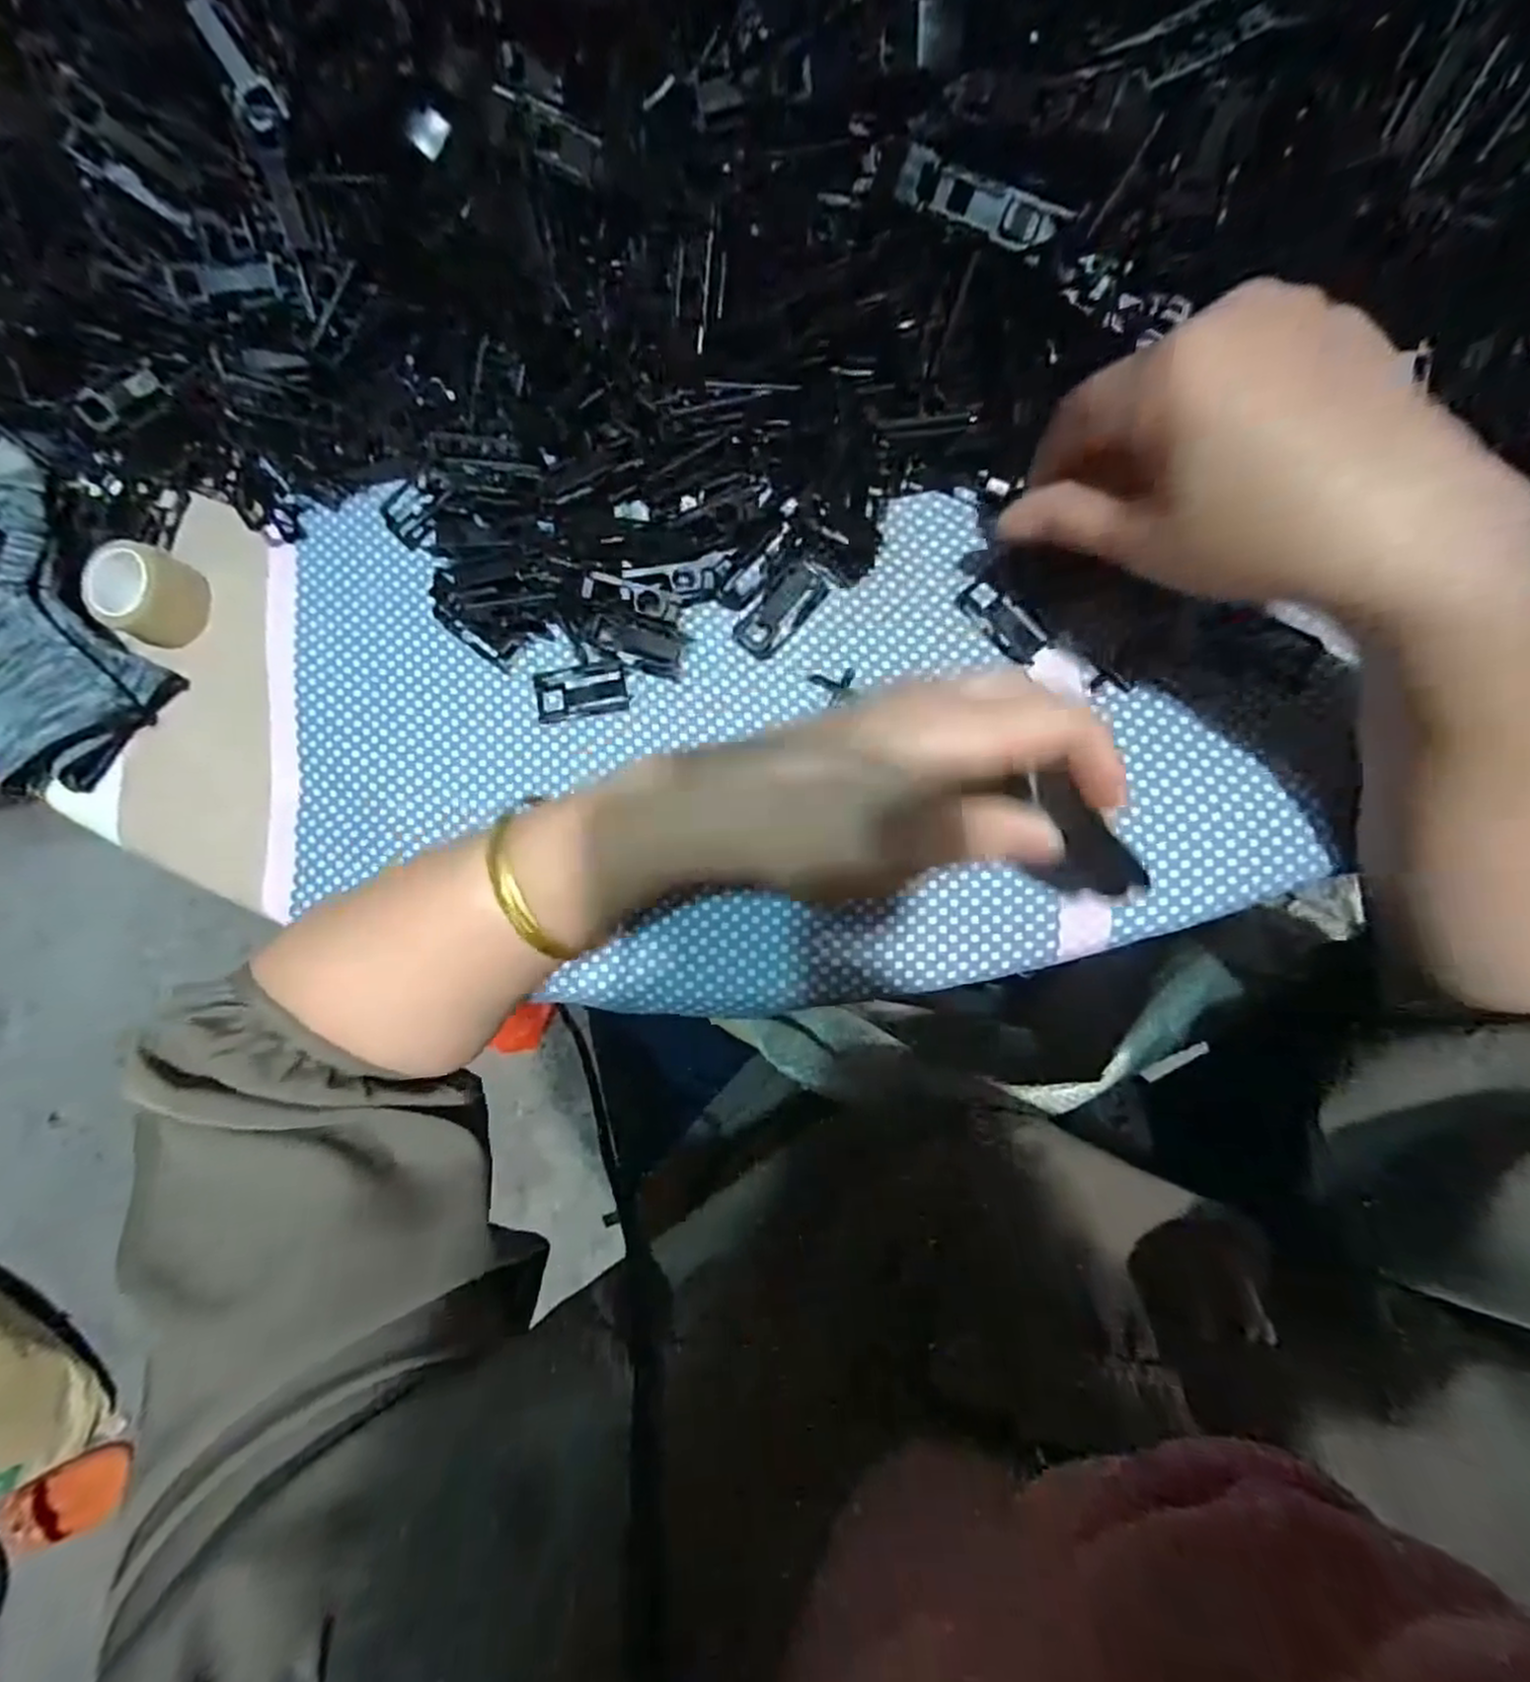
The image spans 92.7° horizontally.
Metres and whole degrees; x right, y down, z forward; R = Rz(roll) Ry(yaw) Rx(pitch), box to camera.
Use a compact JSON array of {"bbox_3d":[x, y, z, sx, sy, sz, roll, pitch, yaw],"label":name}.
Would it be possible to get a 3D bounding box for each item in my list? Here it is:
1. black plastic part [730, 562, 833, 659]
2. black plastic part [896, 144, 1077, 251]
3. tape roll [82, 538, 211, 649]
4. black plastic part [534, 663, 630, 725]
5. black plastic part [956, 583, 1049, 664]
[{"bbox_3d":[0.007,-0.093,0.294,0.020,0.005,0.040,41,89,10],"label":"black plastic part"},{"bbox_3d":[0.071,-0.208,0.238,0.056,0.008,0.016,22,125,5],"label":"black plastic part"},{"bbox_3d":[-0.264,-0.106,0.310,0.035,0.026,0.037,-1,83,7],"label":"tape roll"},{"bbox_3d":[-0.076,-0.062,0.302,0.038,0.004,0.022,-10,82,6],"label":"black plastic part"},{"bbox_3d":[0.093,-0.087,0.286,0.016,0.004,0.039,-44,80,0],"label":"black plastic part"}]

